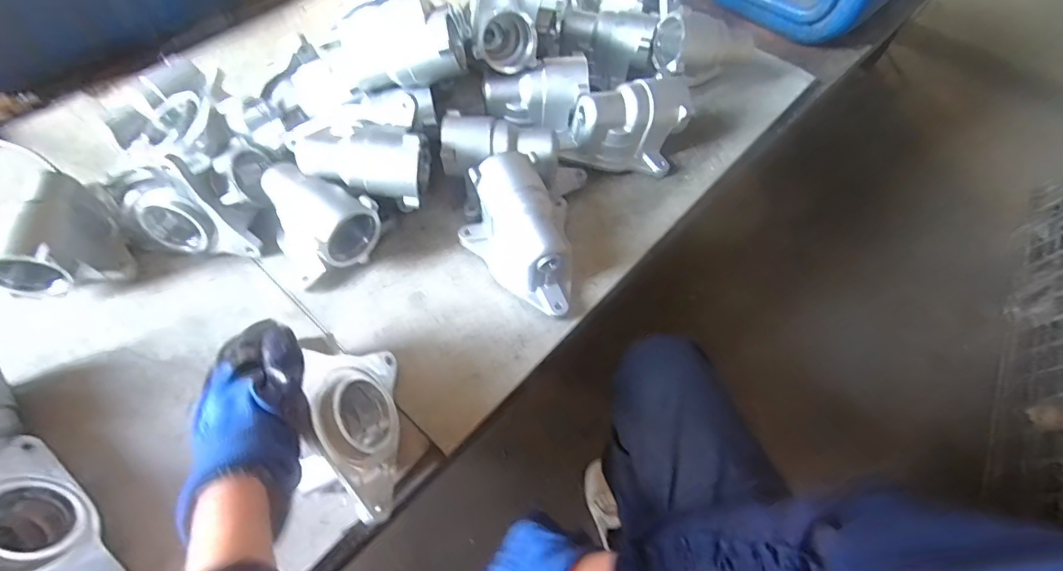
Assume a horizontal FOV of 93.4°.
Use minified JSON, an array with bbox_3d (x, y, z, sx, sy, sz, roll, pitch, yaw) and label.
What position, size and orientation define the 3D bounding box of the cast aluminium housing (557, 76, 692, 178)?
[{"bbox_3d":[0.124,-0.205,0.656,0.155,0.093,0.090,2,59,1],"label":"cast aluminium housing"}]

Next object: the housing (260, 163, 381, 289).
[{"bbox_3d":[-0.250,-0.067,0.574,0.137,0.092,0.101,33,64,18],"label":"housing"}]

